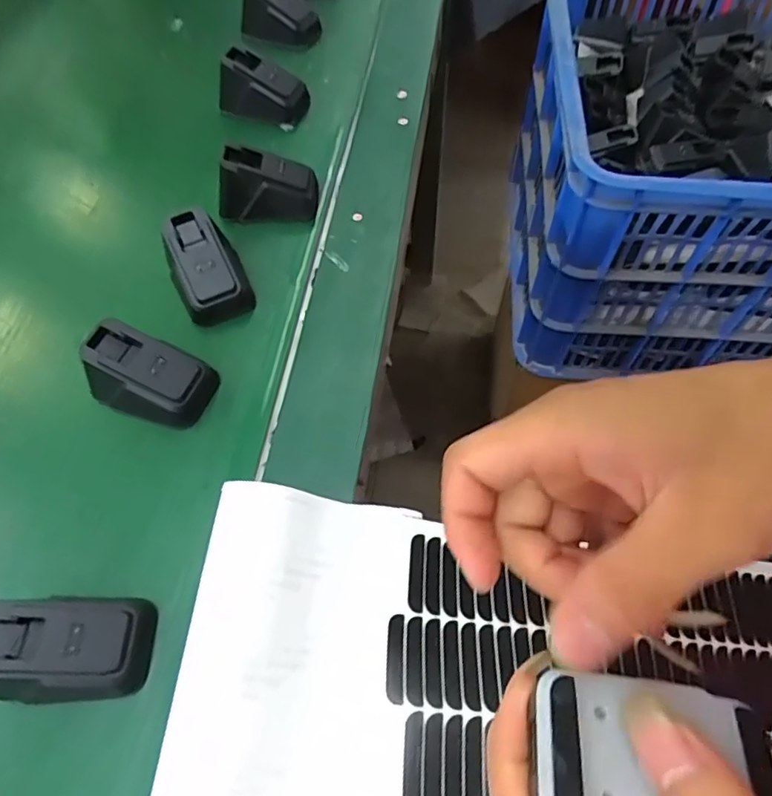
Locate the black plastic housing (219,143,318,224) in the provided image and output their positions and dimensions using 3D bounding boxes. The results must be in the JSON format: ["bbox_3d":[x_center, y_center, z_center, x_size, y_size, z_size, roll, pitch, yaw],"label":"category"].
[{"bbox_3d":[-0.083,-0.151,0.393,0.066,0.040,0.034,-4,61,0],"label":"black plastic housing"}]

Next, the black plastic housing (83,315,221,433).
[{"bbox_3d":[-0.134,-0.015,0.318,0.063,0.040,0.048,20,63,13],"label":"black plastic housing"}]

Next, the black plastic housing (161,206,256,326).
[{"bbox_3d":[-0.114,-0.083,0.358,0.042,0.045,0.061,-20,62,-9],"label":"black plastic housing"}]

